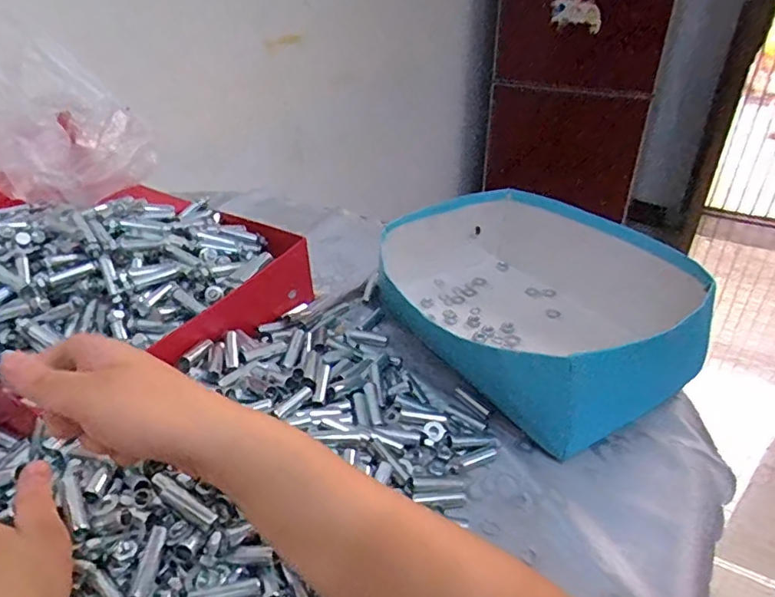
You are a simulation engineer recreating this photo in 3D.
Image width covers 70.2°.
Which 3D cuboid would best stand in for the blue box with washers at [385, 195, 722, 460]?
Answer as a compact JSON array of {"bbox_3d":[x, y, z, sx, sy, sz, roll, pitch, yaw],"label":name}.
[{"bbox_3d":[0.140,-0.010,0.564,0.227,0.096,0.327,-16,38,-22],"label":"blue box with washers"}]

